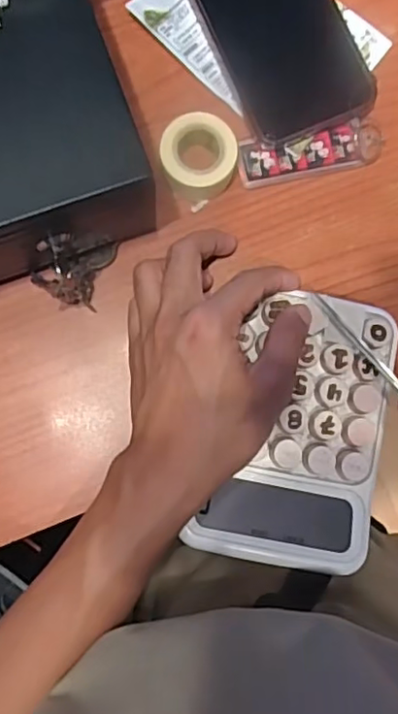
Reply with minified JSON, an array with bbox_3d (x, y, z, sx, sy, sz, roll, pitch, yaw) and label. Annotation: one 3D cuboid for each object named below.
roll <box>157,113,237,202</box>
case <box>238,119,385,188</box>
[{"bbox_3d":[0.000,-0.120,0.358,0.045,0.024,0.042,0,85,-4],"label":"roll"},{"bbox_3d":[0.070,-0.127,0.374,0.092,0.009,0.027,-12,86,-5],"label":"case"}]

